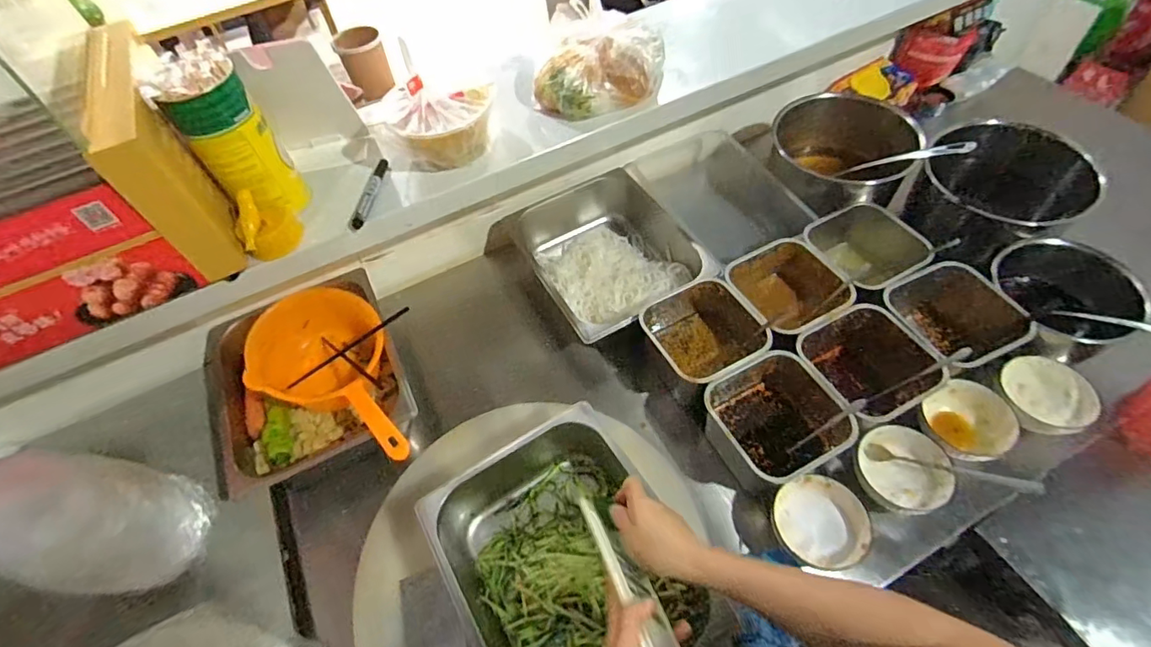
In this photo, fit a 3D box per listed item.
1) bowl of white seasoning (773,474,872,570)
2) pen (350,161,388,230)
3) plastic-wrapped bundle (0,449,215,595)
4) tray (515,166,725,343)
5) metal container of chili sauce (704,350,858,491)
[{"bbox_3d":[0.317,0.258,0.676,0.109,0.041,0.111,-2,55,3],"label":"bowl of white seasoning"},{"bbox_3d":[-0.307,-0.197,0.774,0.022,0.014,0.141,-1,55,4],"label":"pen"},{"bbox_3d":[-0.586,0.229,0.617,0.150,0.191,0.147,-2,55,3],"label":"plastic-wrapped bundle"},{"bbox_3d":[0.054,-0.117,0.946,0.265,0.098,0.337,-26,57,-13],"label":"tray"},{"bbox_3d":[0.271,0.143,0.725,0.160,0.102,0.156,-26,57,-12],"label":"metal container of chili sauce"}]

